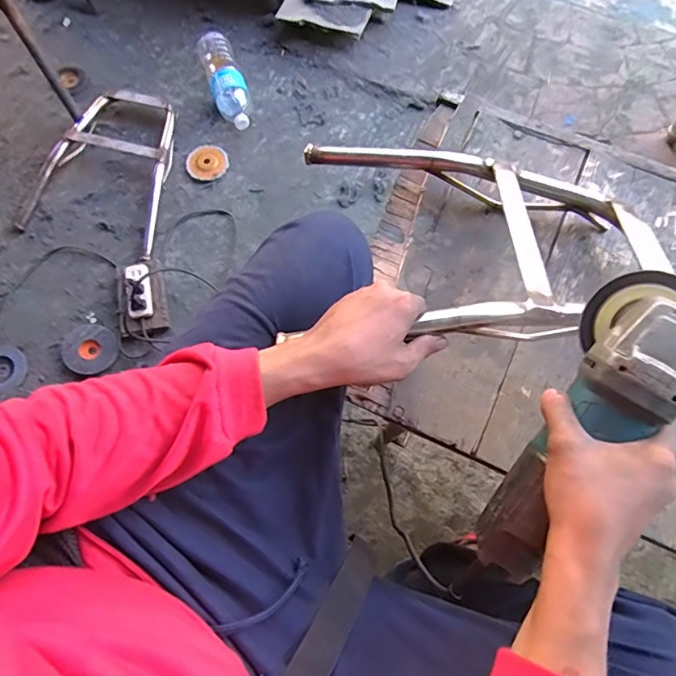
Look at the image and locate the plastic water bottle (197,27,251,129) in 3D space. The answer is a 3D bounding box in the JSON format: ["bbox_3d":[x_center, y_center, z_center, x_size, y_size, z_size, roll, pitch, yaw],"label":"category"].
[{"bbox_3d":[-0.259,-0.593,1.111,0.080,0.070,0.258,-20,73,-5],"label":"plastic water bottle"}]

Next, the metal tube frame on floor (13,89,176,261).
[{"bbox_3d":[-0.524,-0.387,1.060,0.320,0.078,0.369,11,73,5],"label":"metal tube frame on floor"}]

